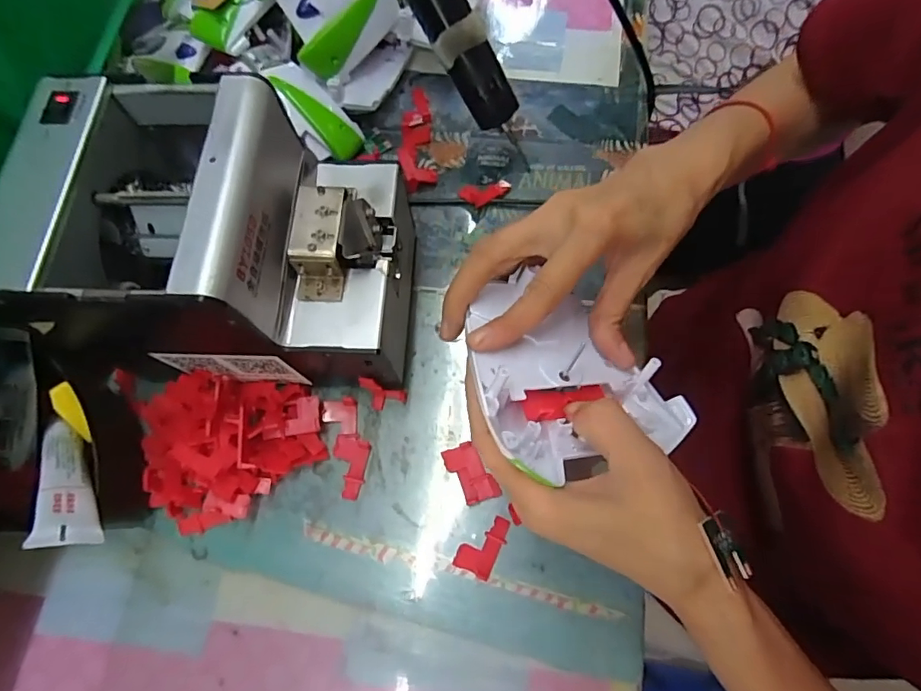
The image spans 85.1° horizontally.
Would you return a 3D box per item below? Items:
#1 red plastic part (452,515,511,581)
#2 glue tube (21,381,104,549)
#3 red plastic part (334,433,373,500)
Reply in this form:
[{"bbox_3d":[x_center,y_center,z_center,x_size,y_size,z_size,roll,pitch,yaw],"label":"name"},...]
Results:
[{"bbox_3d":[0.014,0.120,0.305,0.023,0.004,0.037,27,74,11],"label":"red plastic part"},{"bbox_3d":[-0.215,0.066,0.272,0.023,0.025,0.108,-36,47,-10],"label":"glue tube"},{"bbox_3d":[-0.072,0.078,0.325,0.022,0.004,0.040,6,71,4],"label":"red plastic part"}]

